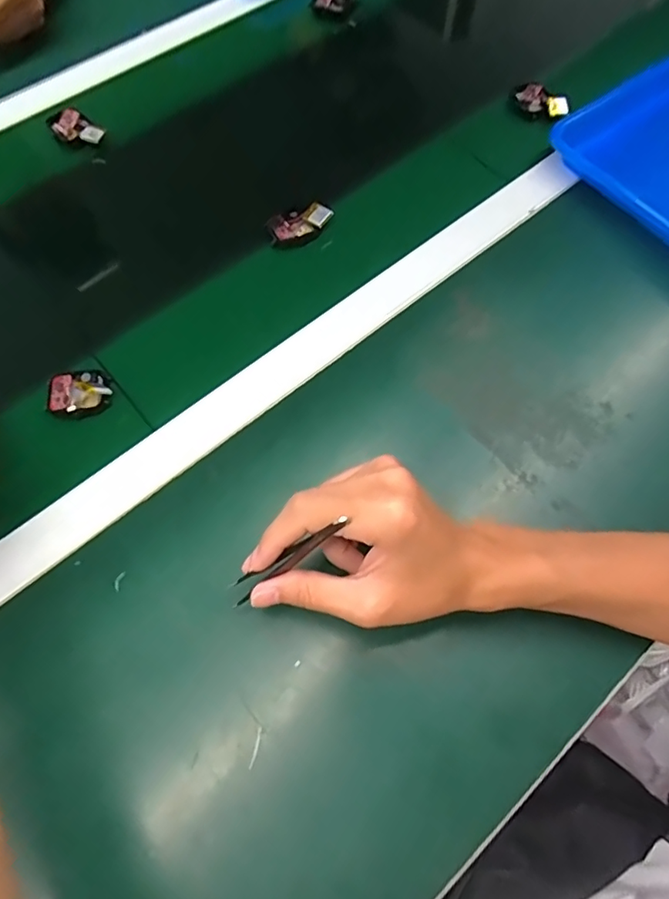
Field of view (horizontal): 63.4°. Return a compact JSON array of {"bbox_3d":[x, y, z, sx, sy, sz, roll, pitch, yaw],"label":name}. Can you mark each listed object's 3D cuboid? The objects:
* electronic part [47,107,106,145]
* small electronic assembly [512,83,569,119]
[{"bbox_3d":[-0.266,-0.328,0.551,0.066,0.011,0.038,39,70,18],"label":"electronic part"},{"bbox_3d":[0.211,-0.362,0.562,0.025,0.018,0.059,-39,69,-18],"label":"small electronic assembly"}]

